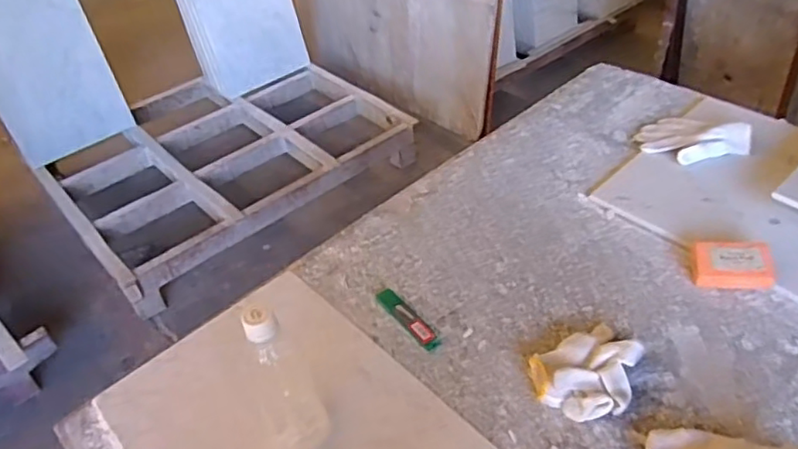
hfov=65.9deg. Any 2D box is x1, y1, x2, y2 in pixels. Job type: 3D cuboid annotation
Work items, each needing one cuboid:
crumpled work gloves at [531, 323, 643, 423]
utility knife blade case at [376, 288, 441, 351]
[{"bbox_3d":[0.226,0.171,0.716,0.136,0.039,0.104,-24,44,-21],"label":"crumpled work gloves"},{"bbox_3d":[0.013,0.122,0.812,0.028,0.012,0.110,-27,45,-24],"label":"utility knife blade case"}]

